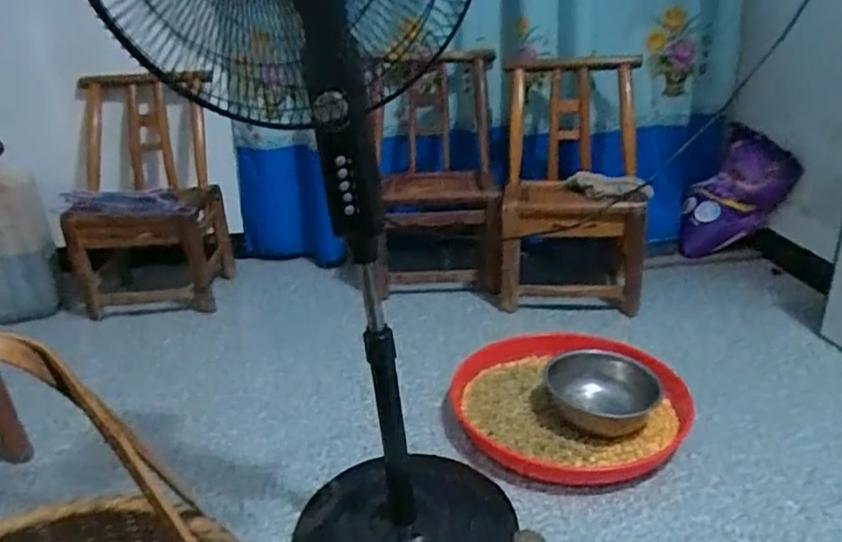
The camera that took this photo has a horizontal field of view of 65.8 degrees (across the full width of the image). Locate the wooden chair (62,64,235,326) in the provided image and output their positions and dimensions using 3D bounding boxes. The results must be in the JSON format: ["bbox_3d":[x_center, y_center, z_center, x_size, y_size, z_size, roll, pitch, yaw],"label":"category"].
[{"bbox_3d":[-0.763,-0.200,1.763,0.388,0.590,0.328,-4,25,-4],"label":"wooden chair"}]

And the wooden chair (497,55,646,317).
[{"bbox_3d":[0.412,-0.238,1.792,0.377,0.610,0.380,2,25,9],"label":"wooden chair"}]

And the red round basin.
[{"bbox_3d":[0.281,0.252,1.320,0.381,0.089,0.455,-19,29,-32],"label":"red round basin"}]

